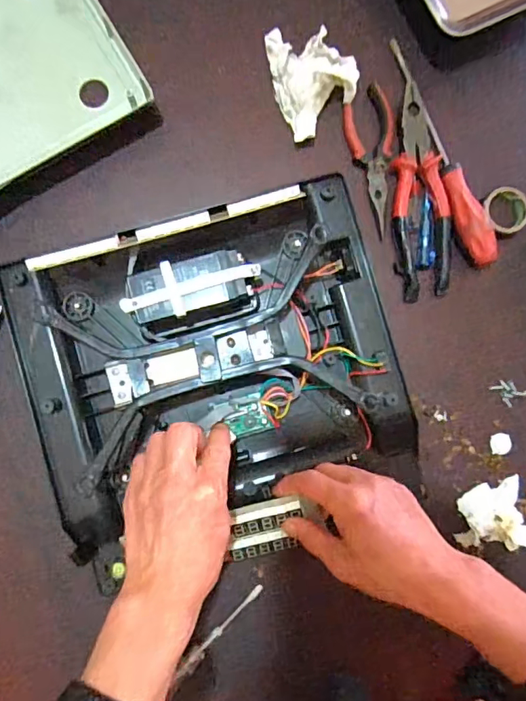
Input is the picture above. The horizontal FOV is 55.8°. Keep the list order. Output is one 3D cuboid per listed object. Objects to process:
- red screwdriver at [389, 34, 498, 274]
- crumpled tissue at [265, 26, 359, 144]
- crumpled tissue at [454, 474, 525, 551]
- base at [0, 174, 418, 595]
[{"bbox_3d":[0.183,-0.206,0.509,0.029,0.034,0.254,-18,88,-3],"label":"red screwdriver"},{"bbox_3d":[0.057,-0.272,0.510,0.089,0.041,0.111,-12,88,-3],"label":"crumpled tissue"},{"bbox_3d":[0.227,0.166,0.489,0.070,0.020,0.063,-15,88,-3],"label":"crumpled tissue"},{"bbox_3d":[-0.041,0.031,0.453,0.327,0.077,0.298,-16,88,-3],"label":"base"}]

